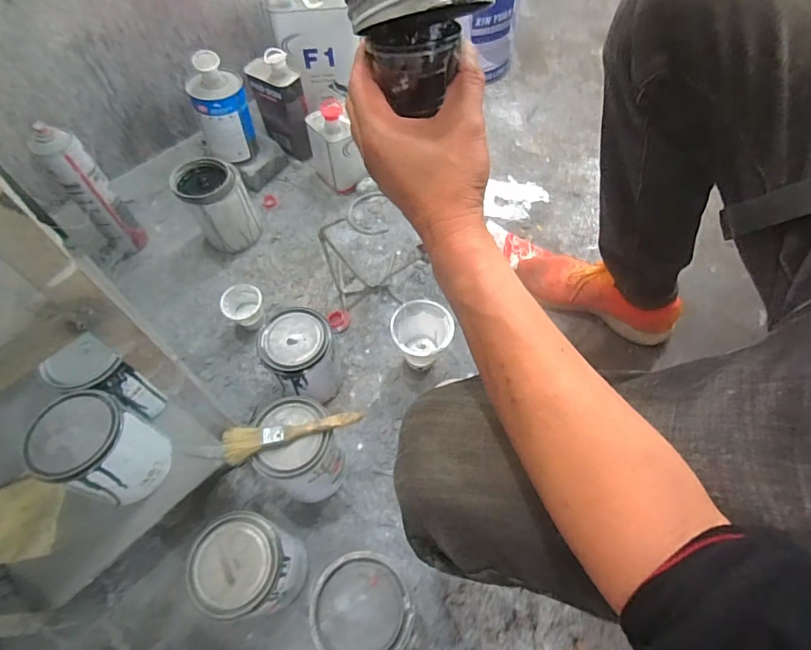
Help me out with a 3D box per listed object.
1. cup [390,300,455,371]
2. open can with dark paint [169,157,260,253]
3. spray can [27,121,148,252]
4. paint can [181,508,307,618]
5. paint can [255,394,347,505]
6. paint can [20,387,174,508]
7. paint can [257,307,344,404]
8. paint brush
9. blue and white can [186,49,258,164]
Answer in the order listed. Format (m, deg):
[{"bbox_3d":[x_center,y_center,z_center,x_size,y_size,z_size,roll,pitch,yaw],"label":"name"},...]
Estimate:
[{"bbox_3d":[0.026,0.024,0.726,0.088,0.106,0.095,0,60,1],"label":"cup"},{"bbox_3d":[-0.344,-0.221,0.847,0.112,0.151,0.097,-27,63,-14],"label":"open can with dark paint"},{"bbox_3d":[-0.544,-0.230,0.799,0.060,0.247,0.067,-9,60,-4],"label":"spray can"},{"bbox_3d":[-0.183,0.294,0.554,0.104,0.140,0.101,-1,59,1],"label":"paint can"},{"bbox_3d":[-0.138,0.170,0.624,0.103,0.145,0.114,-19,62,-10],"label":"paint can"},{"bbox_3d":[-0.369,0.153,0.561,0.099,0.129,0.099,-1,59,1],"label":"paint can"},{"bbox_3d":[-0.154,0.054,0.697,0.099,0.140,0.097,0,60,1],"label":"paint can"},{"bbox_3d":[-0.136,0.135,0.554,0.165,0.010,0.042,-8,59,-3],"label":"paint brush"},{"bbox_3d":[-0.349,-0.413,0.873,0.100,0.184,0.086,-17,60,-8],"label":"blue and white can"}]

